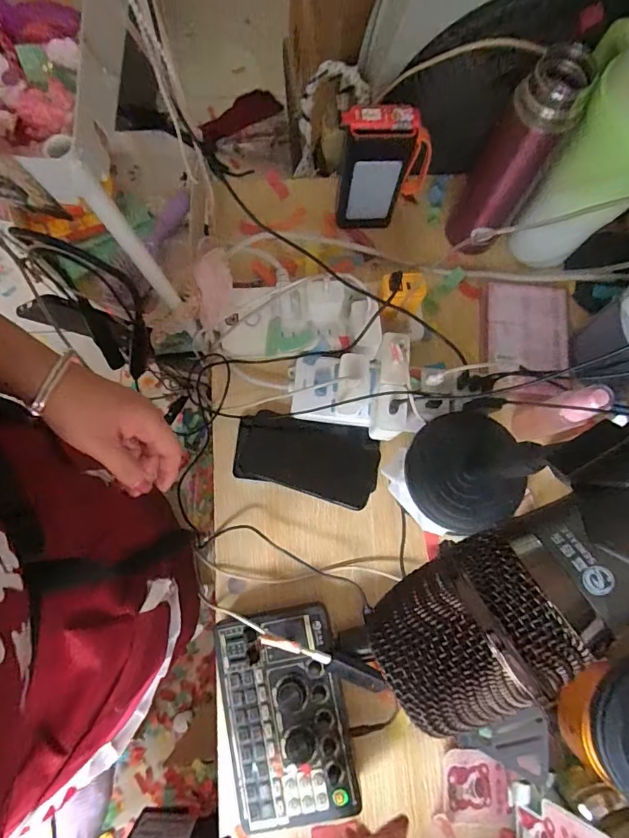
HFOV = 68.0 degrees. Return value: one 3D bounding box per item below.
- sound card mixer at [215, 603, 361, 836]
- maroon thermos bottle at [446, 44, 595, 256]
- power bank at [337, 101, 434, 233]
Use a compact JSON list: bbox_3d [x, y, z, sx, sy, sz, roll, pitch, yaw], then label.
[{"bbox_3d":[-0.029,0.288,0.459,0.113,0.044,0.184,-10,78,-4],"label":"sound card mixer"},{"bbox_3d":[0.202,-0.256,0.485,0.066,0.216,0.051,33,79,6],"label":"maroon thermos bottle"},{"bbox_3d":[0.074,-0.276,0.528,0.106,0.158,0.042,0,77,-2],"label":"power bank"}]

